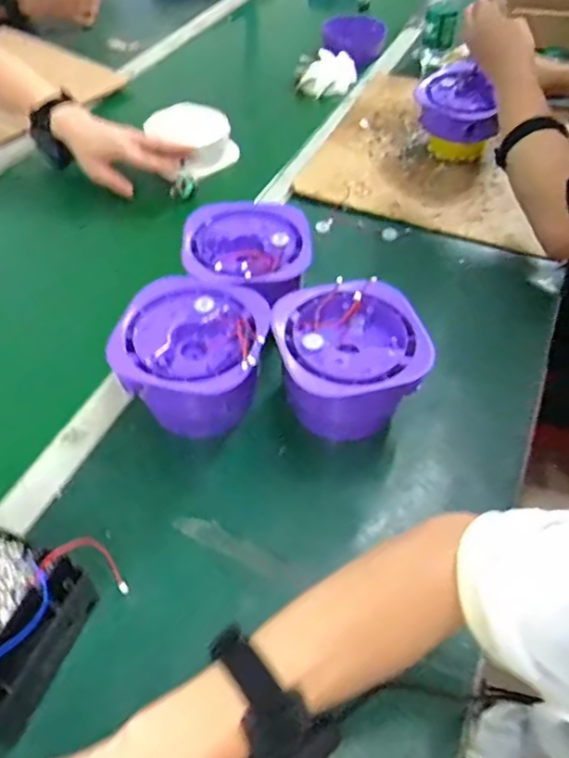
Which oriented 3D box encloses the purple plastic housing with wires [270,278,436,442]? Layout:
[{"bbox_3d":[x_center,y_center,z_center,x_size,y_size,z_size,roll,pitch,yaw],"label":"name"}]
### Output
[{"bbox_3d":[0.058,-0.014,0.584,0.142,0.106,0.146,-7,51,-7],"label":"purple plastic housing with wires"}]

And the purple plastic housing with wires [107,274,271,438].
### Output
[{"bbox_3d":[-0.087,-0.015,0.574,0.143,0.090,0.157,1,50,-1],"label":"purple plastic housing with wires"}]

